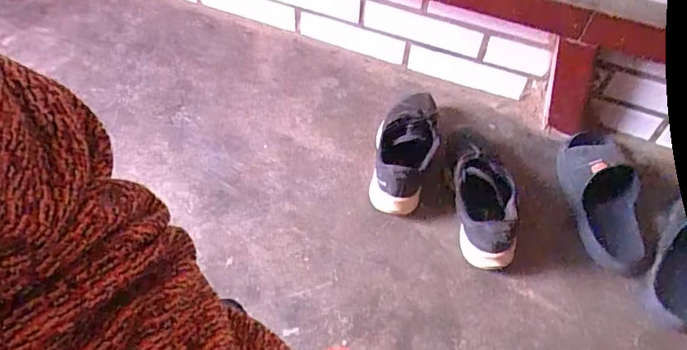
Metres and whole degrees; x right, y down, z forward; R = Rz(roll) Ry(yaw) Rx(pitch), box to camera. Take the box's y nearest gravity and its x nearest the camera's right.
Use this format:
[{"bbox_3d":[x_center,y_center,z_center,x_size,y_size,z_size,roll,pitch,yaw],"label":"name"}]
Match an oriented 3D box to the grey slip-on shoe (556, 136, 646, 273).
[{"bbox_3d":[0.436,0.025,0.869,0.110,0.063,0.277,-4,54,-5],"label":"grey slip-on shoe"}]

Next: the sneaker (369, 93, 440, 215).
[{"bbox_3d":[0.110,-0.061,0.896,0.100,0.094,0.261,8,54,4],"label":"sneaker"}]

